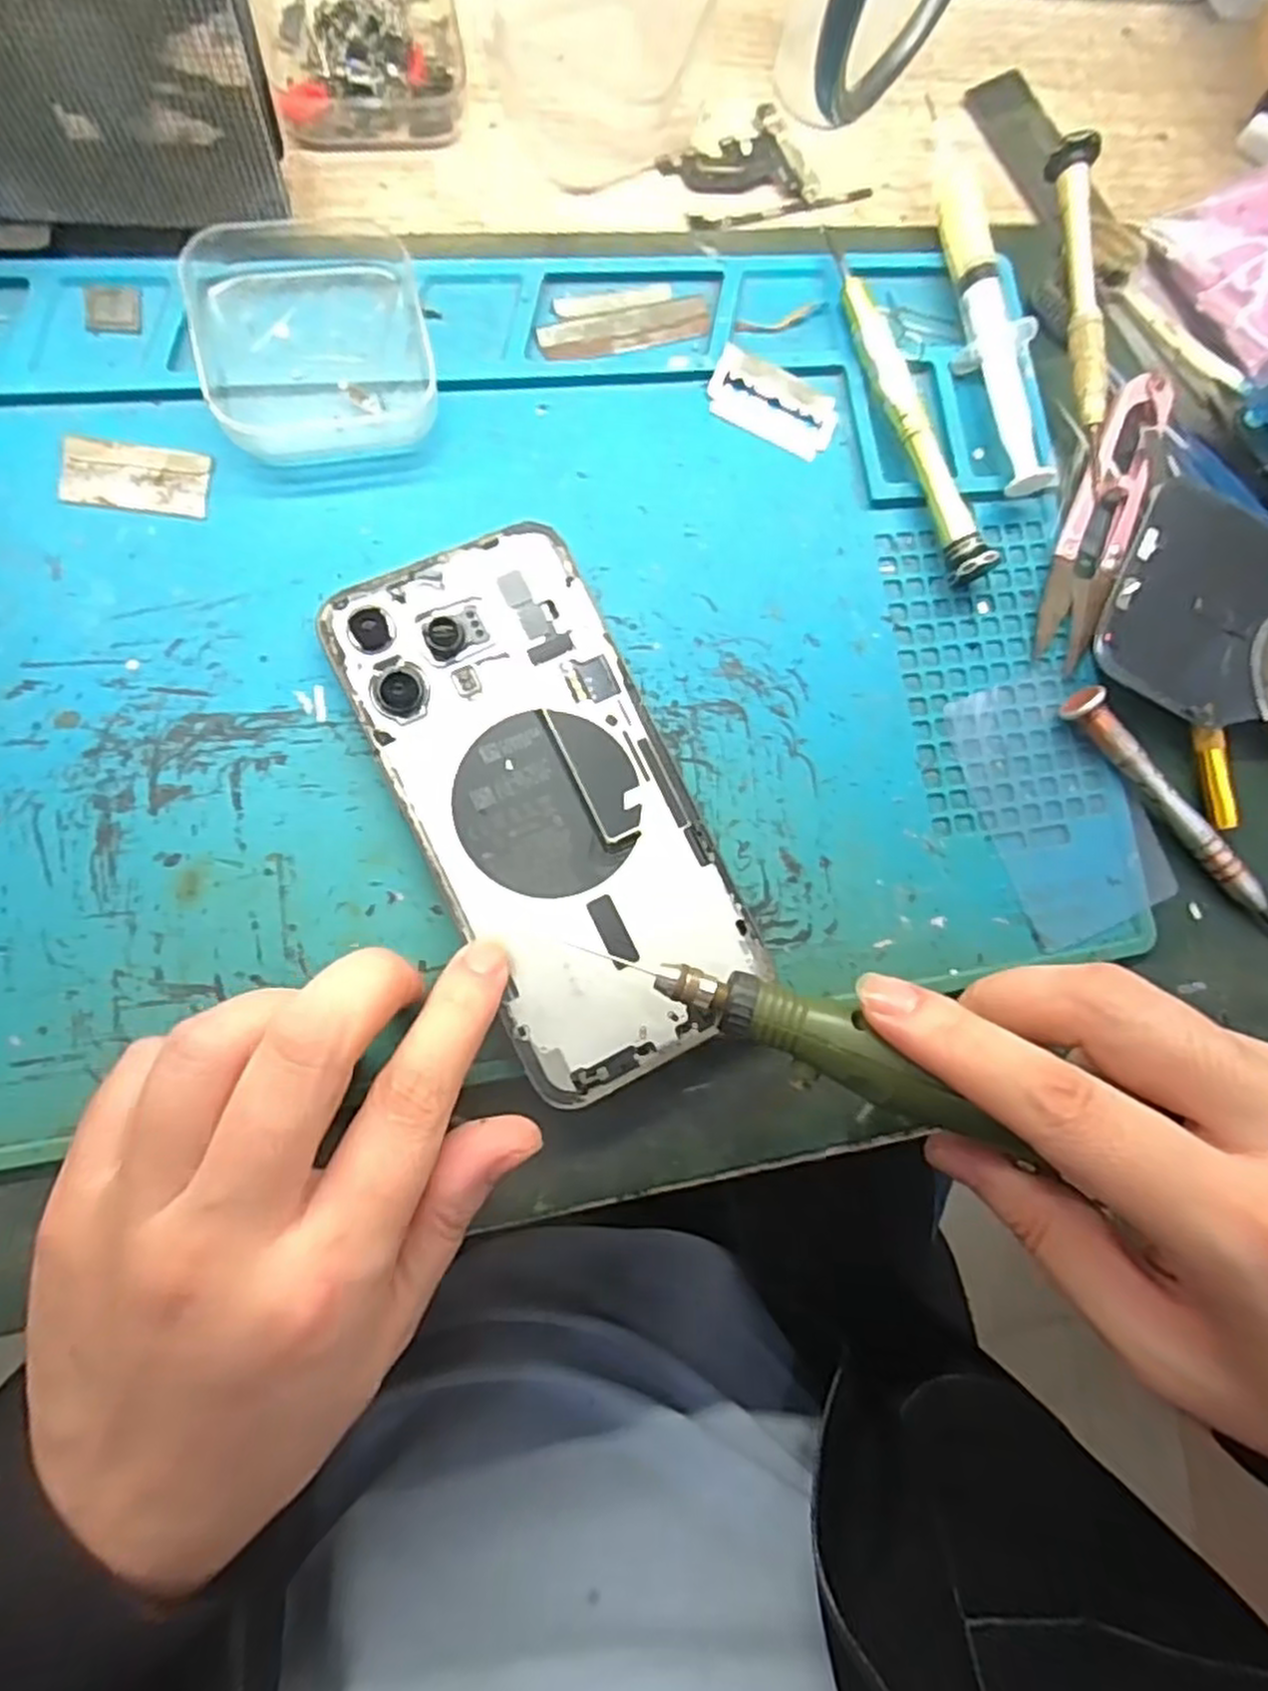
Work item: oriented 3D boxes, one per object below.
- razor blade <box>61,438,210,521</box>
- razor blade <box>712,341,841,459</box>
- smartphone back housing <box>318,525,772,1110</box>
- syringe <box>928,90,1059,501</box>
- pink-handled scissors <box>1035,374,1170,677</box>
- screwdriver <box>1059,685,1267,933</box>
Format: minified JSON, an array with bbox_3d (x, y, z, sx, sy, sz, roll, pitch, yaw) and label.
[{"bbox_3d":[-0.142,-0.105,0.220,0.038,0.004,0.019,4,83,-8],"label":"razor blade"},{"bbox_3d":[0.046,-0.144,0.254,0.042,0.004,0.023,22,88,-7],"label":"razor blade"},{"bbox_3d":[-0.023,-0.012,0.222,0.074,0.004,0.156,-24,87,-10],"label":"smartphone back housing"},{"bbox_3d":[0.114,-0.179,0.261,0.017,0.020,0.128,-17,86,-10],"label":"syringe"},{"bbox_3d":[0.156,-0.109,0.258,0.019,0.013,0.098,22,81,-6],"label":"pink-handled scissors"},{"bbox_3d":[0.181,-0.007,0.252,0.009,0.013,0.112,-44,91,-11],"label":"screwdriver"}]

